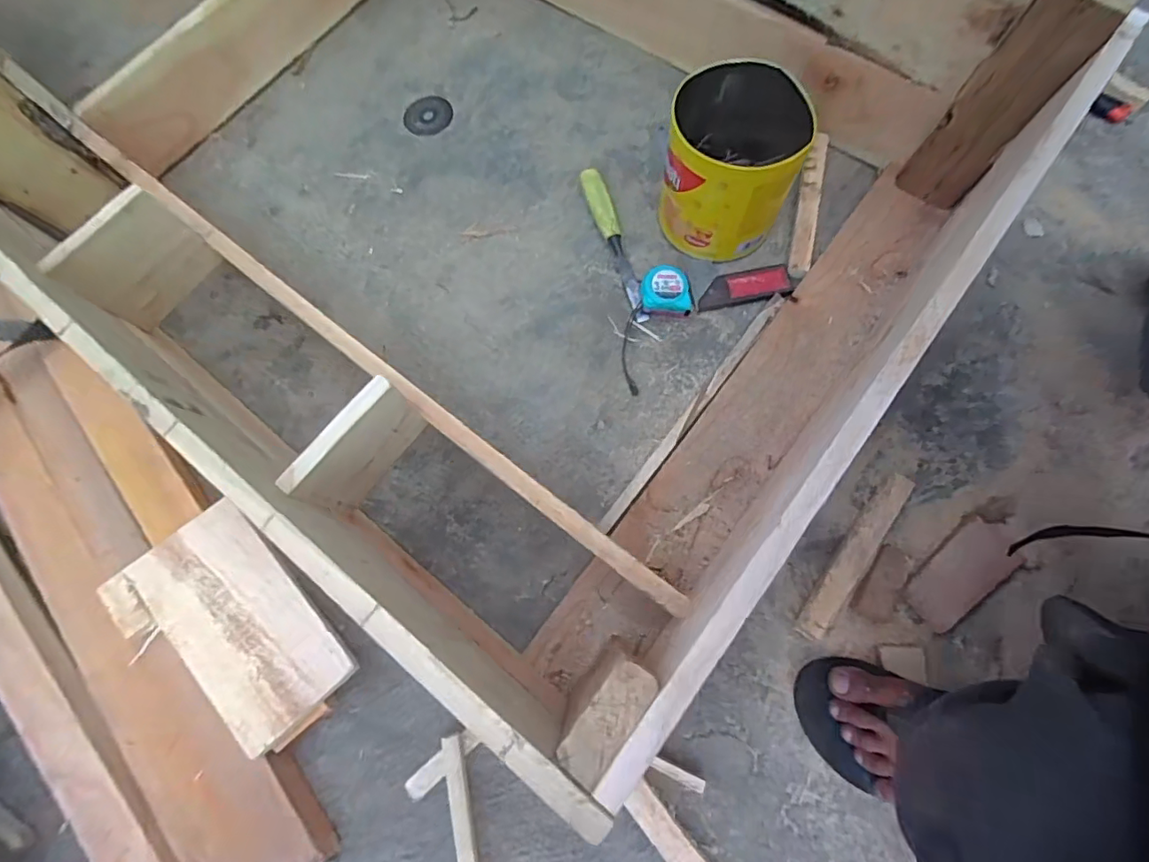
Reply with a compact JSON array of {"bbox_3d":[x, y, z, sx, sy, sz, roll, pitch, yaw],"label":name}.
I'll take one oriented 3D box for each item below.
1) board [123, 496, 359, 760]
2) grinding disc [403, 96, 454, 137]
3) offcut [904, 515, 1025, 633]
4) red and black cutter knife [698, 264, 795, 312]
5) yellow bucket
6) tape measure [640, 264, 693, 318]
[{"bbox_3d":[-0.342,0.193,0.543,0.122,0.011,0.236,-40,77,-17],"label":"board"},{"bbox_3d":[-0.220,-0.475,0.800,0.074,0.004,0.072,-1,74,2],"label":"grinding disc"},{"bbox_3d":[0.417,0.147,0.571,0.139,0.014,0.063,-37,76,-8],"label":"offcut"},{"bbox_3d":[0.220,-0.186,0.685,0.124,0.012,0.047,-11,73,-1],"label":"red and black cutter knife"},{"bbox_3d":[0.189,-0.322,0.651,0.148,0.157,0.161,-1,74,2],"label":"yellow bucket"},{"bbox_3d":[0.117,-0.177,0.673,0.065,0.037,0.057,4,74,4],"label":"tape measure"}]

